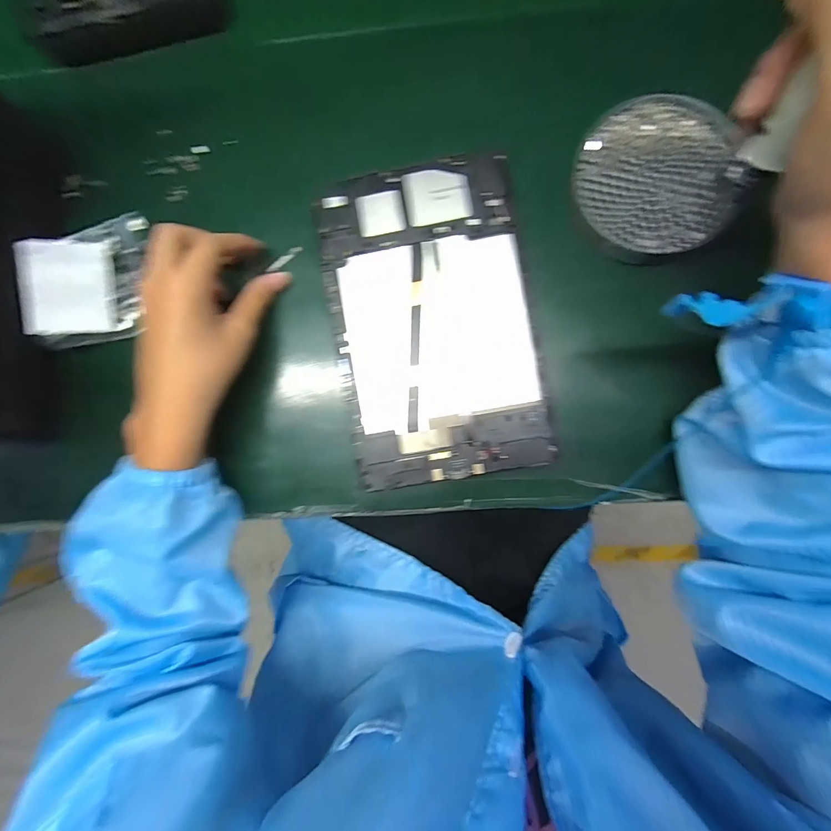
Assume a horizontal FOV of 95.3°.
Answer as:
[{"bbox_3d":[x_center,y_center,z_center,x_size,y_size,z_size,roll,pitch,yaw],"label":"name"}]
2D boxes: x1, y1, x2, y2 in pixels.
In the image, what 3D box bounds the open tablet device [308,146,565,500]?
[{"bbox_3d":[0.013,-0.071,0.290,0.150,0.015,0.235,-11,90,3],"label":"open tablet device"}]

